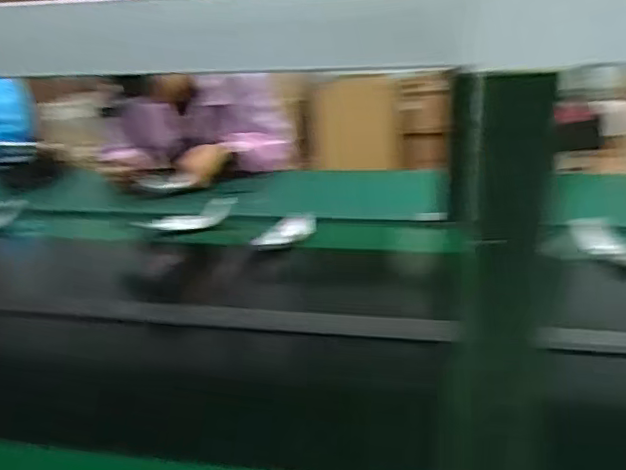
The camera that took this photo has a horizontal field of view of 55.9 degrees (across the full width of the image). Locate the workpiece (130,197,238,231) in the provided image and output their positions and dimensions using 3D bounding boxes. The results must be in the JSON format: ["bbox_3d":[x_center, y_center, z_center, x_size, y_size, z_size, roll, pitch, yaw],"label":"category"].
[{"bbox_3d":[-0.268,-0.034,1.249,0.216,0.059,0.051,-6,22,-8],"label":"workpiece"}]

